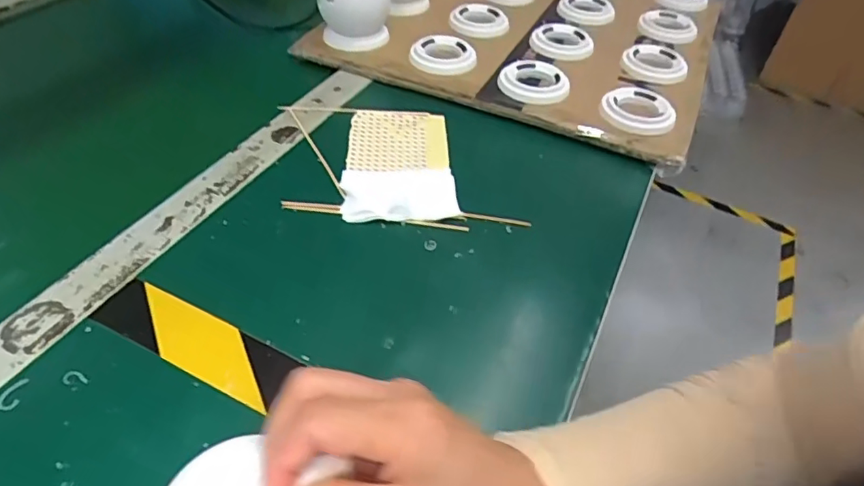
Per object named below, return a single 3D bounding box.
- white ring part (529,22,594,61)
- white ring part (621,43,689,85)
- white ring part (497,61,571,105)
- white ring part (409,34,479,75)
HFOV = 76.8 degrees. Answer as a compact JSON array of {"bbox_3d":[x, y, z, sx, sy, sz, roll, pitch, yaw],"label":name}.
[{"bbox_3d":[0.152,-0.237,0.635,0.078,0.014,0.078,3,47,-3],"label":"white ring part"},{"bbox_3d":[0.246,-0.203,0.610,0.062,0.014,0.080,-4,47,-8],"label":"white ring part"},{"bbox_3d":[0.104,-0.166,0.558,0.067,0.016,0.071,3,47,-3],"label":"white ring part"},{"bbox_3d":[0.012,-0.204,0.590,0.062,0.015,0.070,37,54,26],"label":"white ring part"}]

